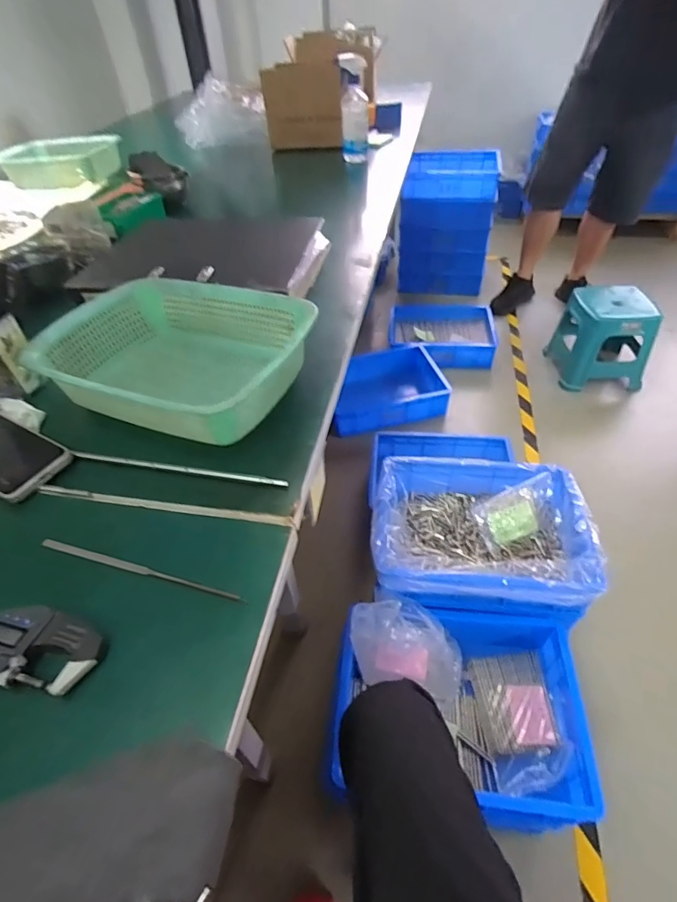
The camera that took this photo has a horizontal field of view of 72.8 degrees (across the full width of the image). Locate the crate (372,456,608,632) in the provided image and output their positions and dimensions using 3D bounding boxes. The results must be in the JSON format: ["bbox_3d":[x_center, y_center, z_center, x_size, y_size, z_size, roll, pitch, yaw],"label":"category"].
[{"bbox_3d":[0.287,0.170,0.971,0.416,0.125,0.313,4,46,10],"label":"crate"}]

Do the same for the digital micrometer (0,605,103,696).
[{"bbox_3d":[-0.248,0.141,0.341,0.142,0.030,0.056,3,46,9],"label":"digital micrometer"}]

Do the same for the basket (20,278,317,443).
[{"bbox_3d":[-0.177,-0.102,0.557,0.276,0.118,0.194,14,49,18],"label":"basket"}]

